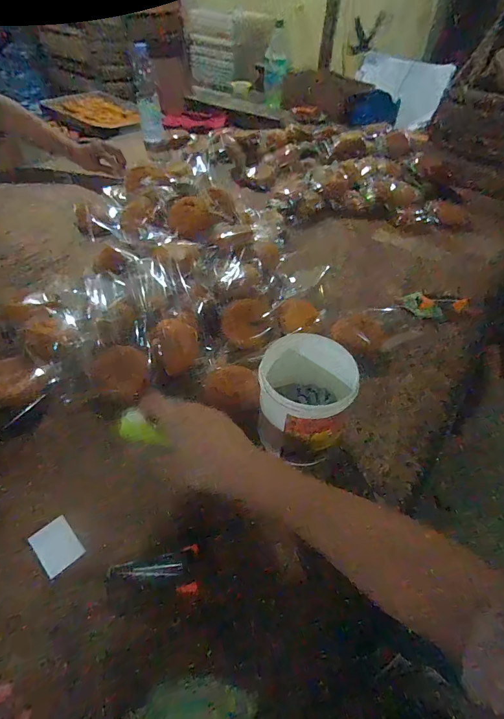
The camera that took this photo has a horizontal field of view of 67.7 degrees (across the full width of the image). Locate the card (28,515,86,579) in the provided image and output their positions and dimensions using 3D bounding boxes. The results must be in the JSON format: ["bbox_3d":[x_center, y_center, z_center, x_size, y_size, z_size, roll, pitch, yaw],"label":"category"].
[{"bbox_3d":[-0.205,0.196,0.396,0.052,0.004,0.039,41,38,22],"label":"card"}]

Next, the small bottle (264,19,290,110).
[{"bbox_3d":[0.075,-0.910,1.186,0.079,0.222,0.056,2,48,-2],"label":"small bottle"}]

